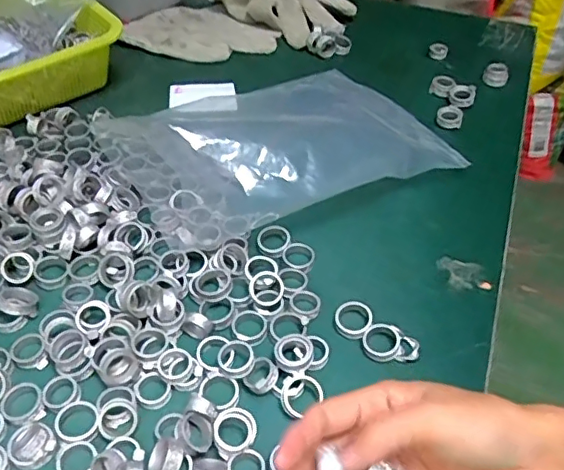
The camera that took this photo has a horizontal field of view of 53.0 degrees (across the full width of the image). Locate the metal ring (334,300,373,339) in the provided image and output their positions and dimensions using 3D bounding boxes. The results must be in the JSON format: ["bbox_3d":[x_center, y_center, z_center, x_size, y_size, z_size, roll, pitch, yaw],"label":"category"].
[{"bbox_3d":[0.054,0.064,0.430,0.028,0.008,0.030,3,47,-3],"label":"metal ring"}]

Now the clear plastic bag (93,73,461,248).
[{"bbox_3d":[-0.005,-0.104,0.544,0.297,0.063,0.233,-24,54,-25],"label":"clear plastic bag"}]

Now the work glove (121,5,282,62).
[{"bbox_3d":[-0.102,-0.262,0.728,0.180,0.015,0.119,18,48,11],"label":"work glove"}]

